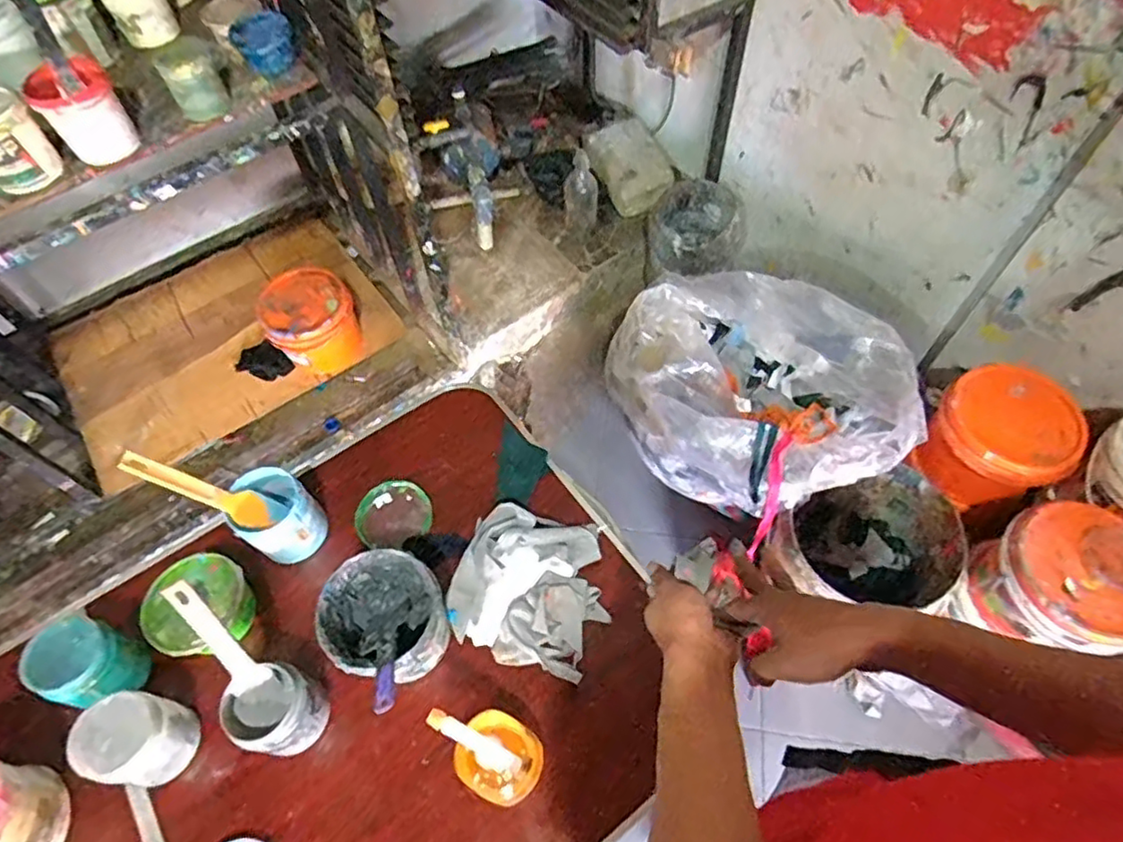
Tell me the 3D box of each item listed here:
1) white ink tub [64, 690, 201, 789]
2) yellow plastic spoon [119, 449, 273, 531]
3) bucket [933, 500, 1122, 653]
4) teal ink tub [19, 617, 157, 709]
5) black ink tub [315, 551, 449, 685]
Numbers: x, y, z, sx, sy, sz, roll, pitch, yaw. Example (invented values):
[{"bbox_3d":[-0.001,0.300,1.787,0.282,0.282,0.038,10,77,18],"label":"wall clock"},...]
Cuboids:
[{"bbox_3d":[-0.447,0.333,0.675,0.085,0.081,0.079,-1,59,2],"label":"white ink tub"},{"bbox_3d":[-0.413,0.081,0.743,0.022,0.173,0.043,-17,50,38],"label":"yellow plastic spoon"},{"bbox_3d":[0.804,0.270,1.049,0.206,0.213,0.221,-1,59,2],"label":"bucket"},{"bbox_3d":[-0.519,0.267,0.706,0.086,0.091,0.080,-1,59,2],"label":"teal ink tub"},{"bbox_3d":[-0.193,0.223,0.721,0.125,0.108,0.123,-1,59,2],"label":"black ink tub"}]

